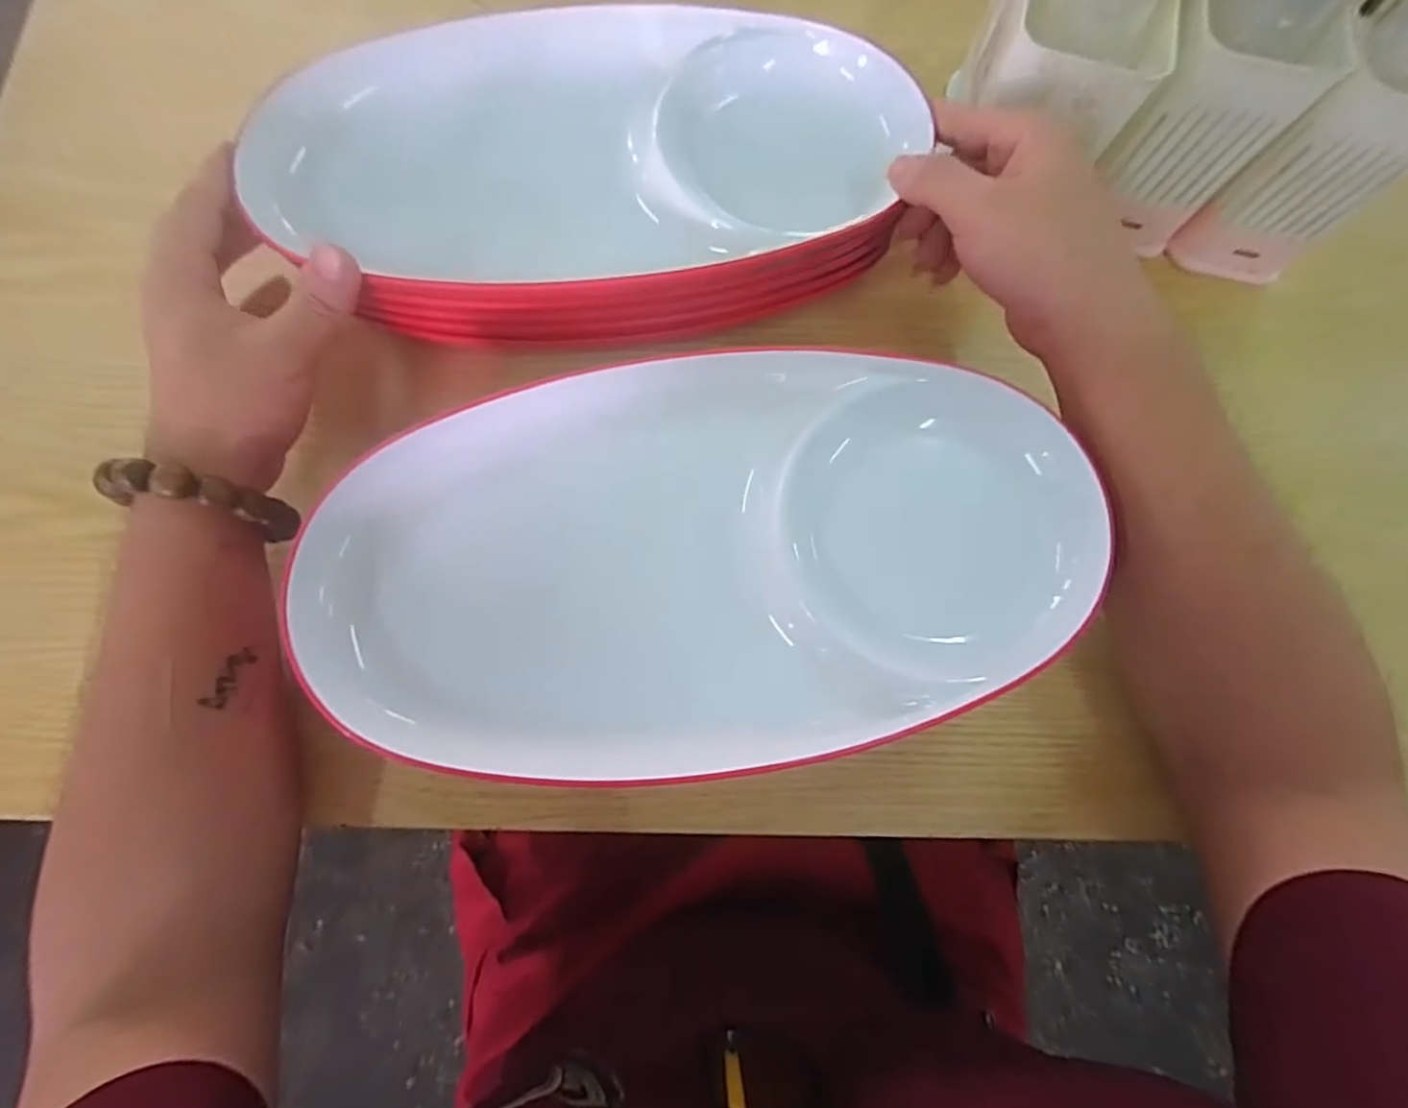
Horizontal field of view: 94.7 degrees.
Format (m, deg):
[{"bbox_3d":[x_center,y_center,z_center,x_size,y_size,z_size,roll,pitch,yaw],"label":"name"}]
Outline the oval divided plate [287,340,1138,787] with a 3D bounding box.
[{"bbox_3d":[0.001,0.003,0.291,0.325,0.045,0.176,-4,76,-2],"label":"oval divided plate"}]

